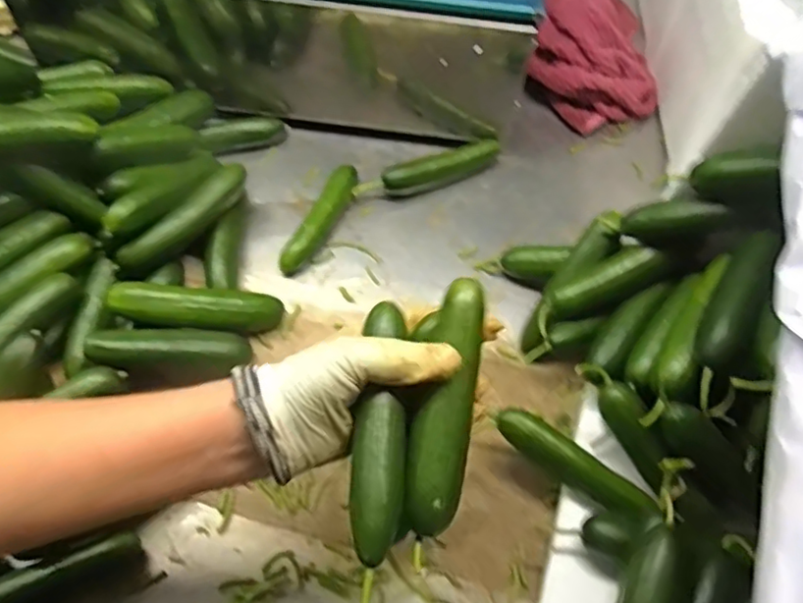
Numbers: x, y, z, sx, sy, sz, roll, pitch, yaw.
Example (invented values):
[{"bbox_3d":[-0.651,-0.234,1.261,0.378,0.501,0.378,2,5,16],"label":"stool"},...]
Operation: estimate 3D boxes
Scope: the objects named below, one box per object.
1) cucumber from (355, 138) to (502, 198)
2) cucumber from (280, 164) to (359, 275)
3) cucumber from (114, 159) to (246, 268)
[{"bbox_3d":[0.029,-0.136,0.634,0.163,0.028,0.026,-19,63,-14],"label":"cucumber"},{"bbox_3d":[-0.075,-0.079,0.592,0.026,0.024,0.129,22,61,9],"label":"cucumber"},{"bbox_3d":[-0.189,-0.074,0.542,0.024,0.026,0.132,39,65,18],"label":"cucumber"}]

